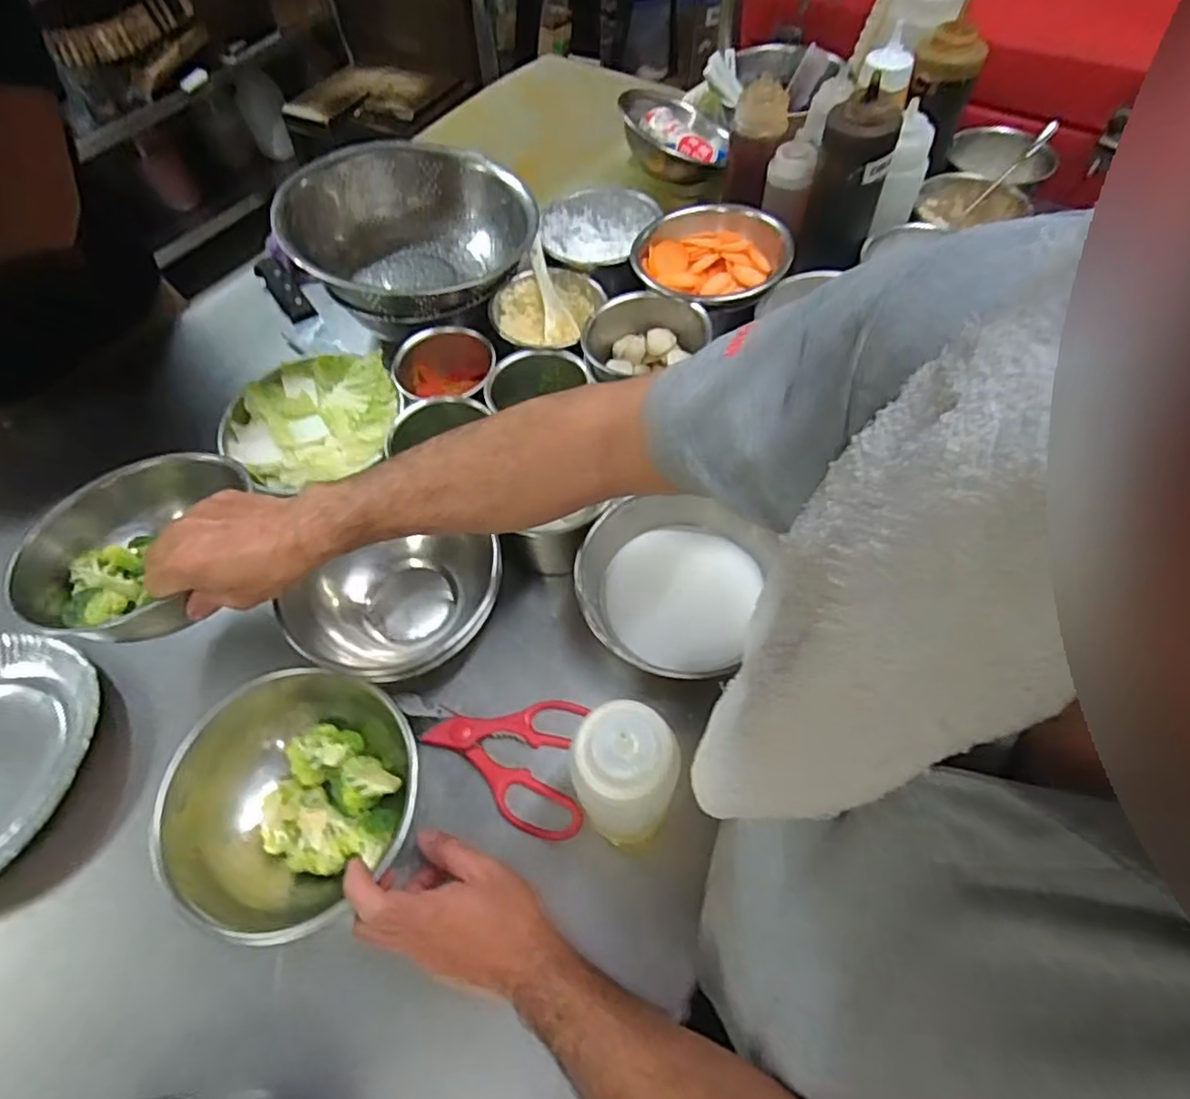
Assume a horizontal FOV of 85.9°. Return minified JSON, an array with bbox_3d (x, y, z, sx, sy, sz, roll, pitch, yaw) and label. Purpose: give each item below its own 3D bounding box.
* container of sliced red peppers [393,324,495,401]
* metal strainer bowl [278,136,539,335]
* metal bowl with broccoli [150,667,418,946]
[{"bbox_3d":[-0.149,-0.173,0.641,0.103,0.058,0.104,-6,58,0],"label":"container of sliced red peppers"},{"bbox_3d":[-0.190,-0.341,0.696,0.242,0.117,0.233,-1,58,2],"label":"metal strainer bowl"},{"bbox_3d":[-0.209,0.174,0.454,0.166,0.074,0.159,-1,58,2],"label":"metal bowl with broccoli"}]

